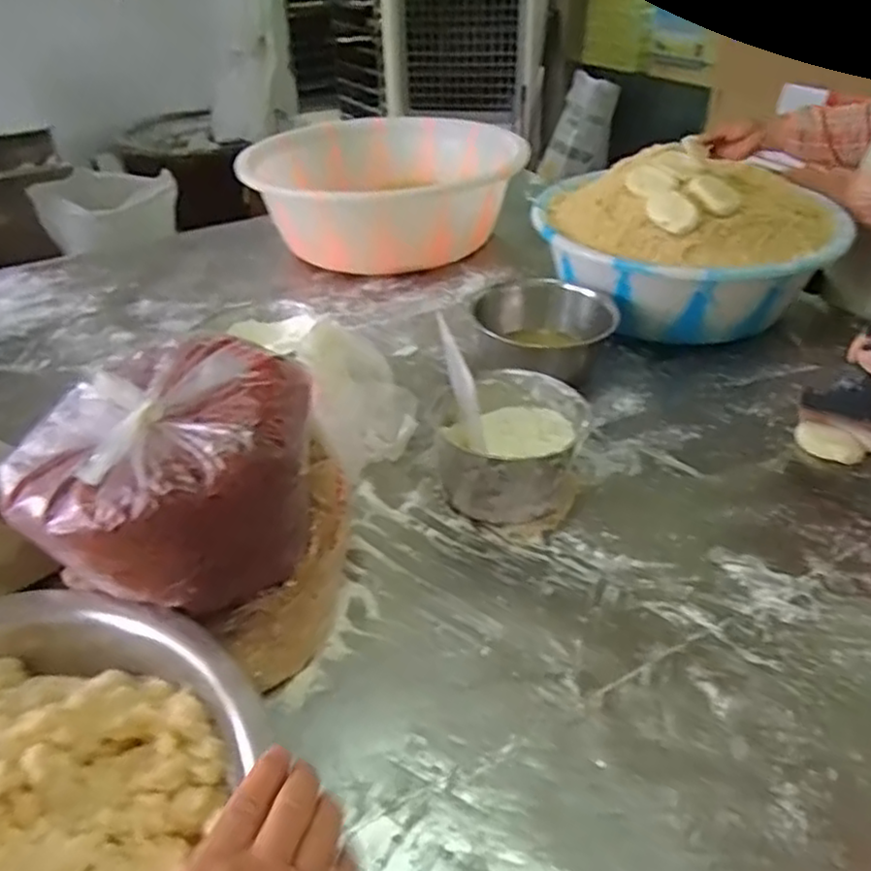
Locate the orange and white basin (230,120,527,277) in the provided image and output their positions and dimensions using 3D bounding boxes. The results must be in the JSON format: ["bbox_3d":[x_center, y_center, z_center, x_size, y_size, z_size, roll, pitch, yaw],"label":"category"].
[{"bbox_3d":[-0.088,-0.428,1.193,0.436,0.152,0.429,-7,36,-3],"label":"orange and white basin"}]

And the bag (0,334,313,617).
[{"bbox_3d":[-0.192,0.022,0.516,0.186,0.126,0.188,4,38,7],"label":"bag"}]

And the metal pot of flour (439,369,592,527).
[{"bbox_3d":[0.078,0.011,0.690,0.127,0.105,0.148,10,39,15],"label":"metal pot of flour"}]

